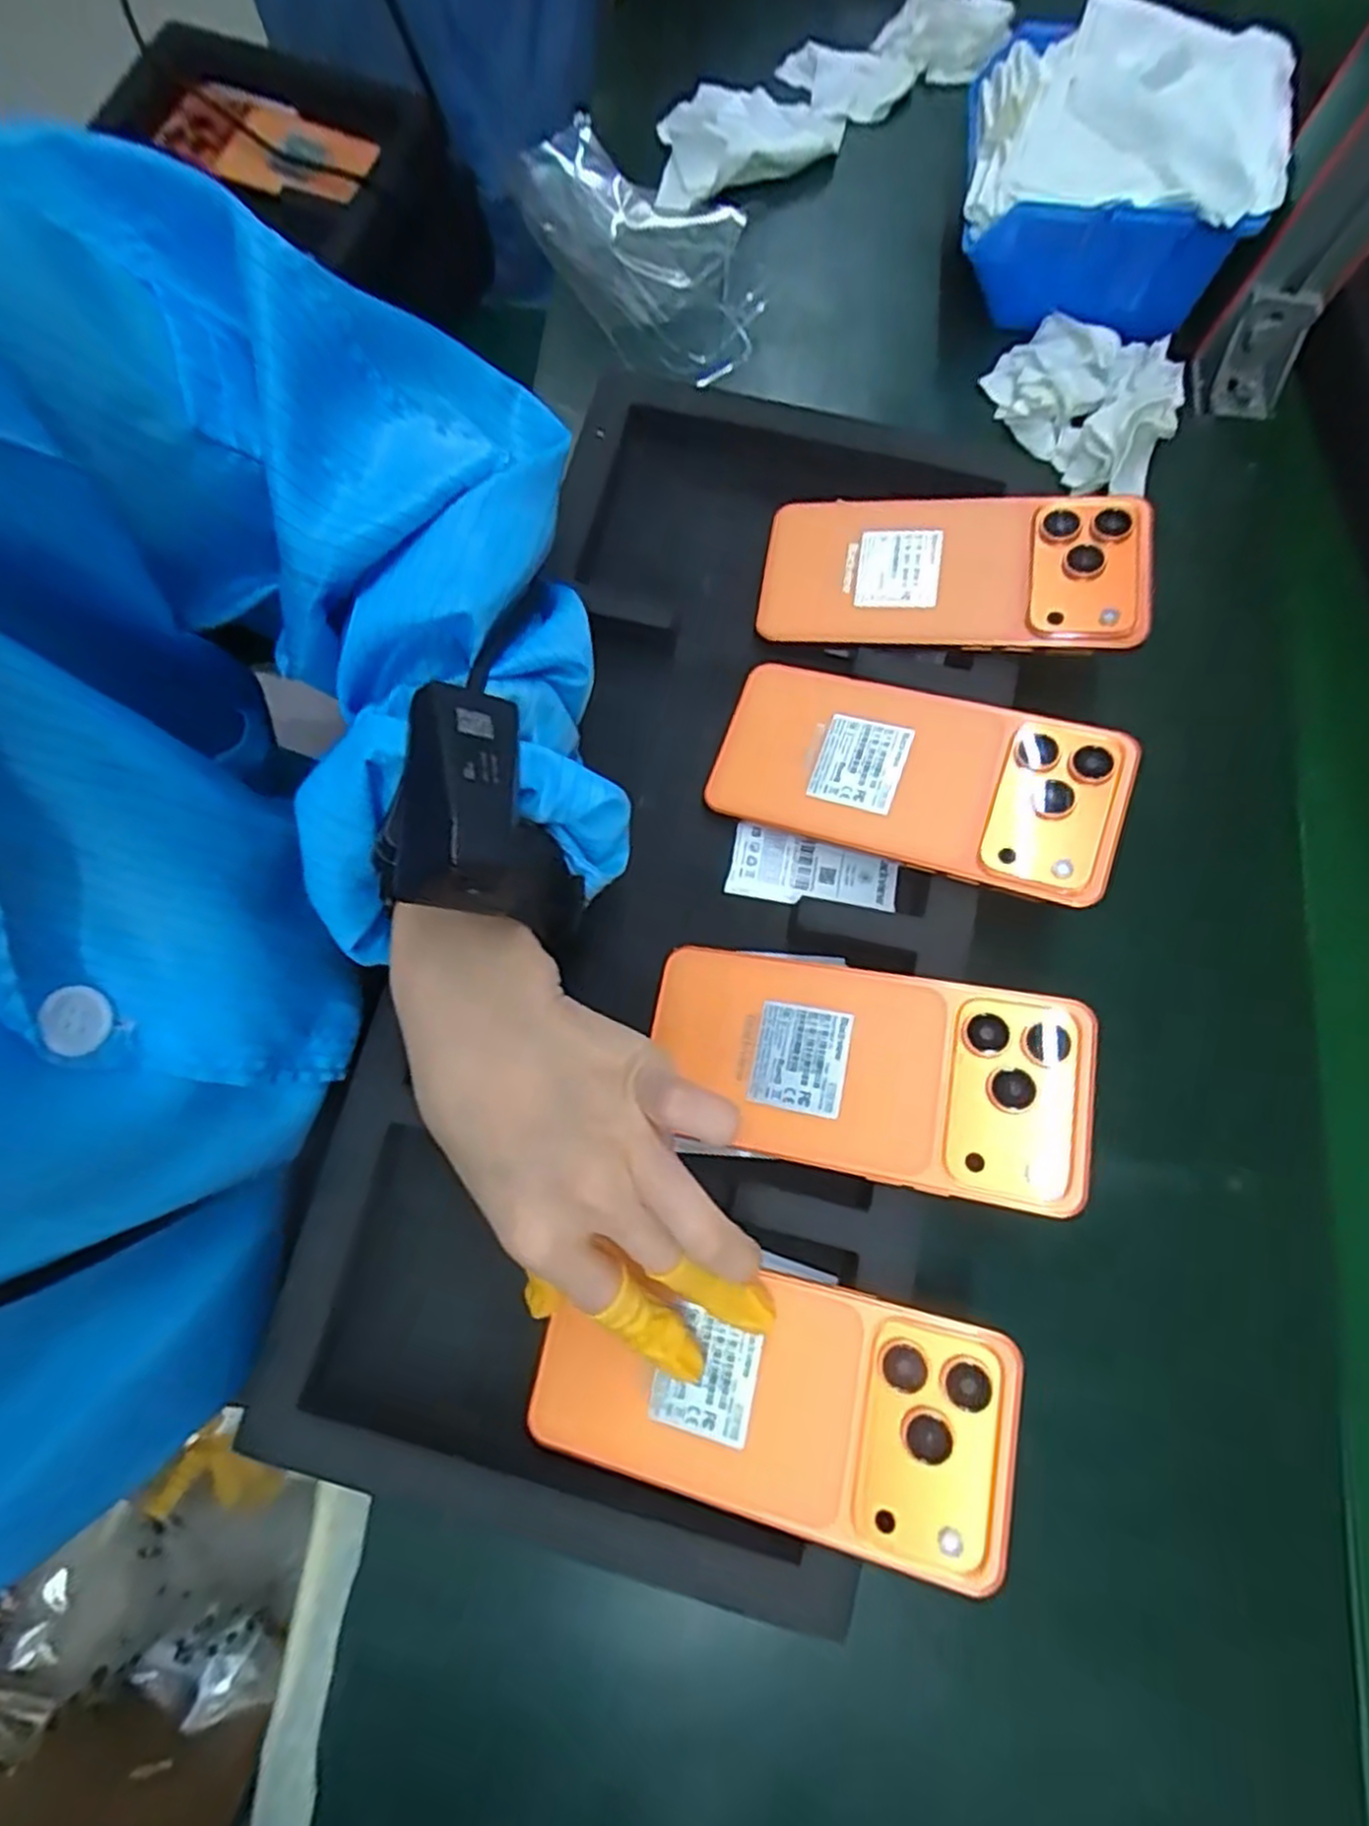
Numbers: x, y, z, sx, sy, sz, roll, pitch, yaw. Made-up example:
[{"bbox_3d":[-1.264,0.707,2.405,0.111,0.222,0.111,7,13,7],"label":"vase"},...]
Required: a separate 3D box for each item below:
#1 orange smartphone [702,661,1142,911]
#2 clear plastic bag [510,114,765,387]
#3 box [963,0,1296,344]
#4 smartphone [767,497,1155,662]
[{"bbox_3d":[0.094,-0.058,0.324,0.162,0.008,0.076,18,76,18],"label":"orange smartphone"},{"bbox_3d":[-0.027,-0.360,0.419,0.094,0.030,0.165,-36,80,-10],"label":"clear plastic bag"},{"bbox_3d":[0.216,-0.383,0.401,0.142,0.076,0.128,12,76,1],"label":"box"},{"bbox_3d":[0.117,-0.153,0.346,0.162,0.013,0.074,8,75,16],"label":"smartphone"}]

